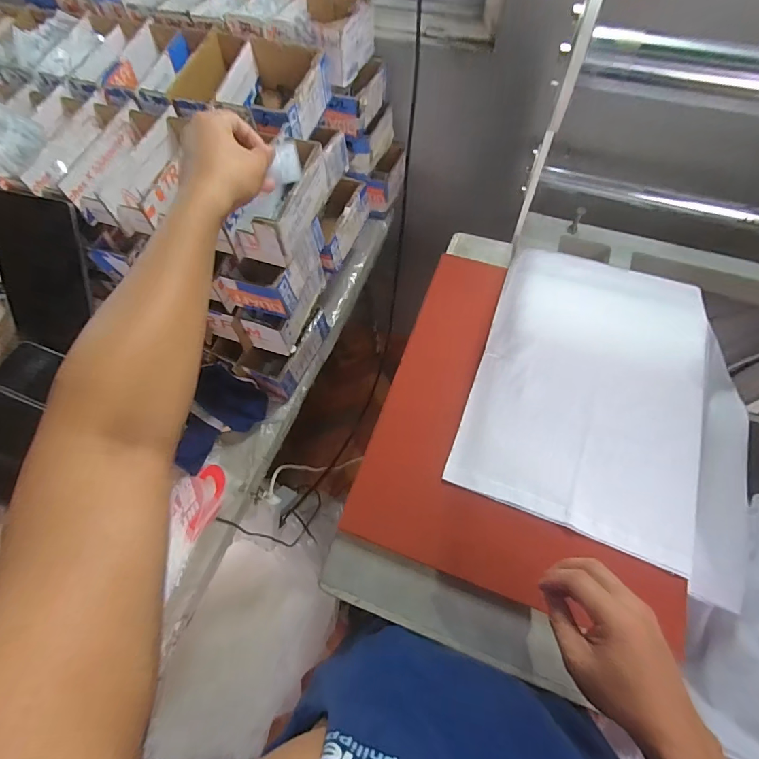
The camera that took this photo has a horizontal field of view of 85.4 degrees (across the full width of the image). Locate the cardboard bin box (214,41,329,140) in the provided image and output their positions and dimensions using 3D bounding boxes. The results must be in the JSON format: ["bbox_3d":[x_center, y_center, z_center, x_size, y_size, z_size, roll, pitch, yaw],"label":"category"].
[{"bbox_3d":[-0.159,-0.433,0.632,0.134,0.076,0.177,14,67,9],"label":"cardboard bin box"}]

